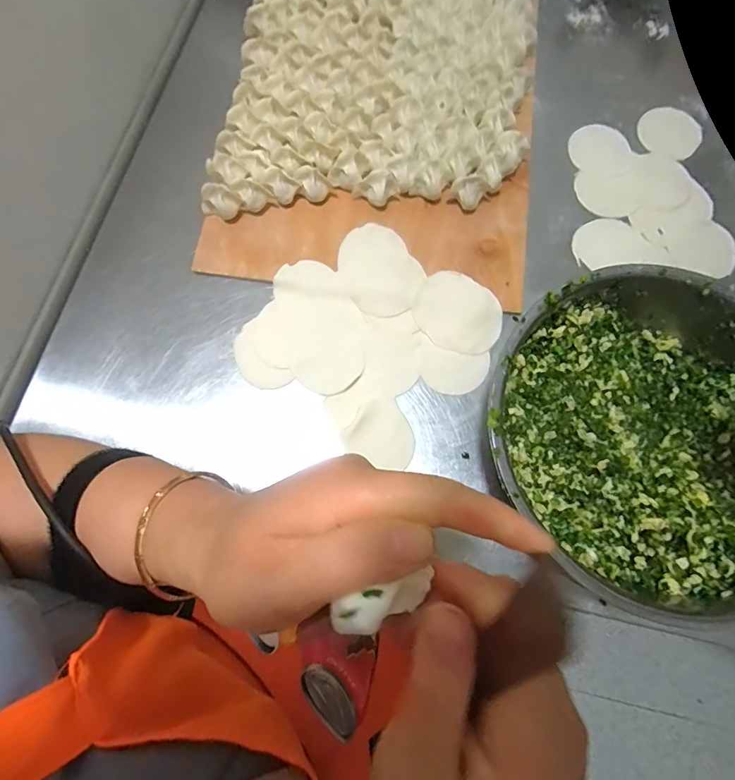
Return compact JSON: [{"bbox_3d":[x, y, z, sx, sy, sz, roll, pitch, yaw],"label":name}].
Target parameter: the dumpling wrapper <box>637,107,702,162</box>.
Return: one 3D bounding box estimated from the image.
[{"bbox_3d":[0.368,-0.314,0.510,0.072,0.004,0.074,21,76,5],"label":"dumpling wrapper"}]

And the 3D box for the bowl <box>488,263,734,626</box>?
[{"bbox_3d":[0.232,0.041,0.369,0.263,0.089,0.254,0,75,0],"label":"bowl"}]

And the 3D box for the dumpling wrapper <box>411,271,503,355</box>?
[{"bbox_3d":[0.094,-0.080,0.439,0.092,0.011,0.076,40,78,10],"label":"dumpling wrapper"}]

